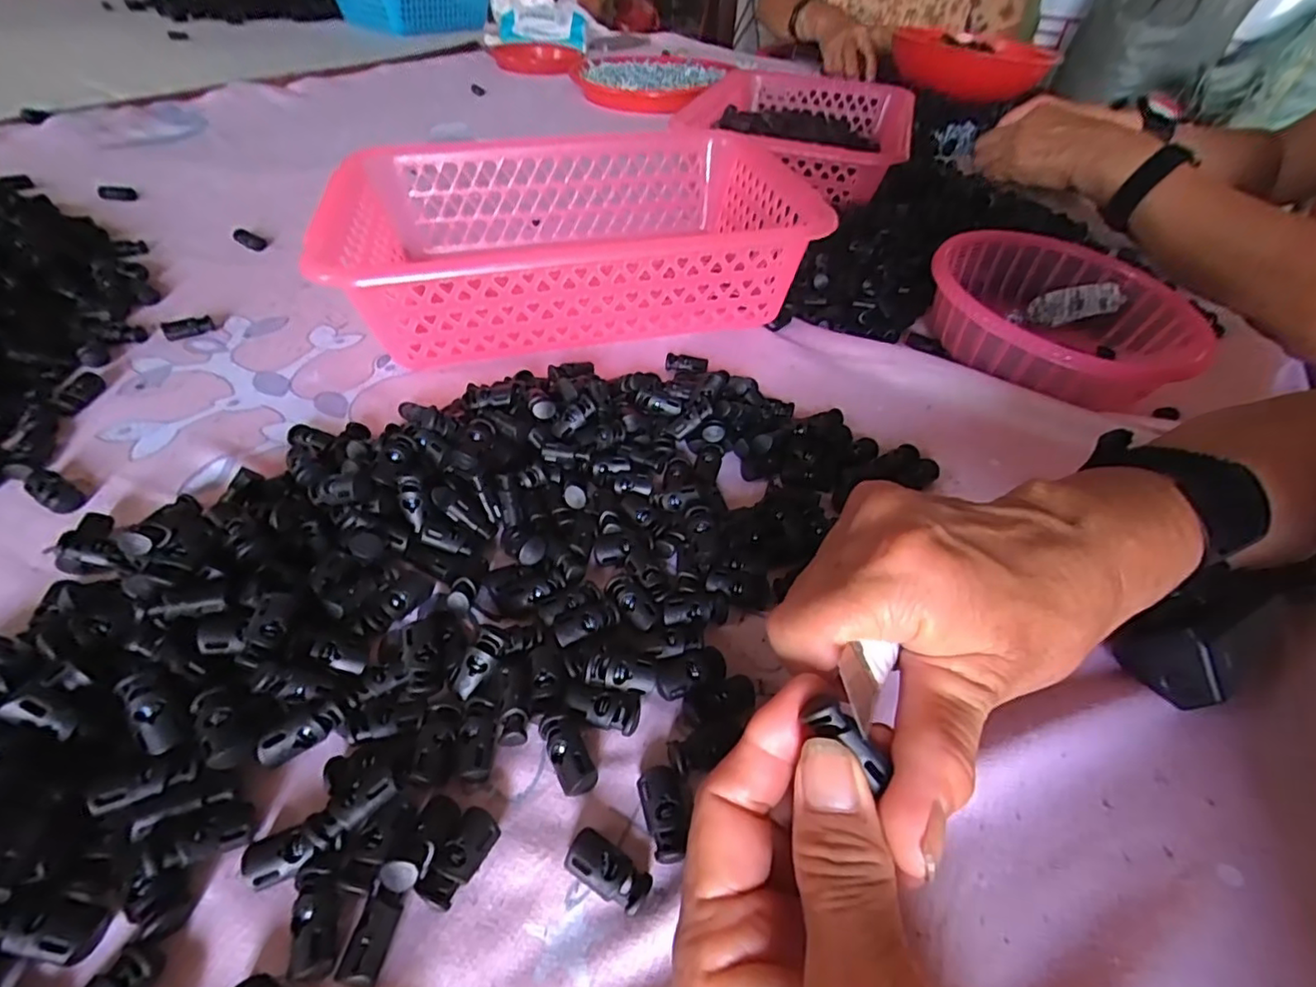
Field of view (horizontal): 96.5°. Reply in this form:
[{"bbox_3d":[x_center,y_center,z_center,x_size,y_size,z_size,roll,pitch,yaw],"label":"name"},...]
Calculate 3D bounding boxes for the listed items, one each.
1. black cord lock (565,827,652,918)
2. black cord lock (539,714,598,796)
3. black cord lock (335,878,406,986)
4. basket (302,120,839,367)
[{"bbox_3d":[-0.016,0.119,0.186,0.027,0.008,0.014,26,49,18],"label":"black cord lock"},{"bbox_3d":[-0.032,0.092,0.207,0.012,0.011,0.028,-22,52,-25],"label":"black cord lock"},{"bbox_3d":[-0.081,0.127,0.169,0.012,0.011,0.023,10,46,4],"label":"black cord lock"},{"bbox_3d":[-0.060,-0.178,0.416,0.296,0.090,0.207,-7,47,-12],"label":"basket"}]

